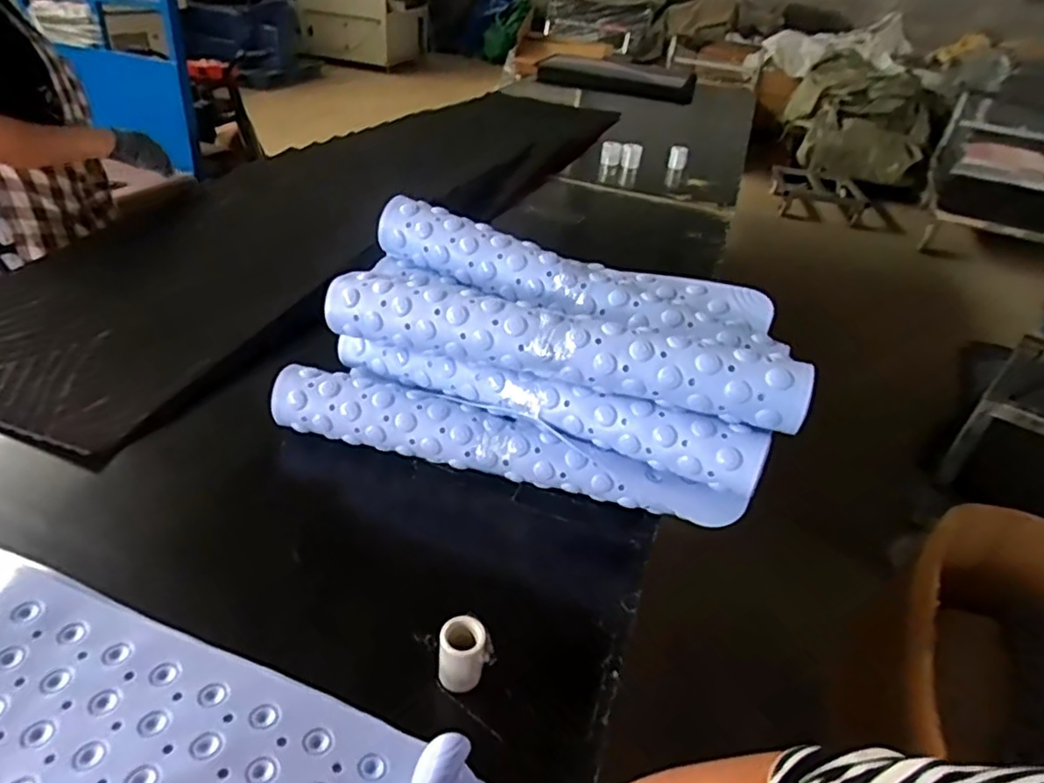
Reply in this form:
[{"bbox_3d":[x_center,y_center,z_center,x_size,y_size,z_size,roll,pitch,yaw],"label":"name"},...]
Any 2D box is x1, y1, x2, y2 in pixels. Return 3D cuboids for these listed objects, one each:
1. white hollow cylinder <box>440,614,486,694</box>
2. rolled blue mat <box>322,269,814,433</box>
[{"bbox_3d":[-0.057,0.257,0.625,0.046,0.059,0.047,6,35,-1],"label":"white hollow cylinder"},{"bbox_3d":[0.032,-0.061,0.807,0.617,0.082,0.069,16,36,12],"label":"rolled blue mat"}]

